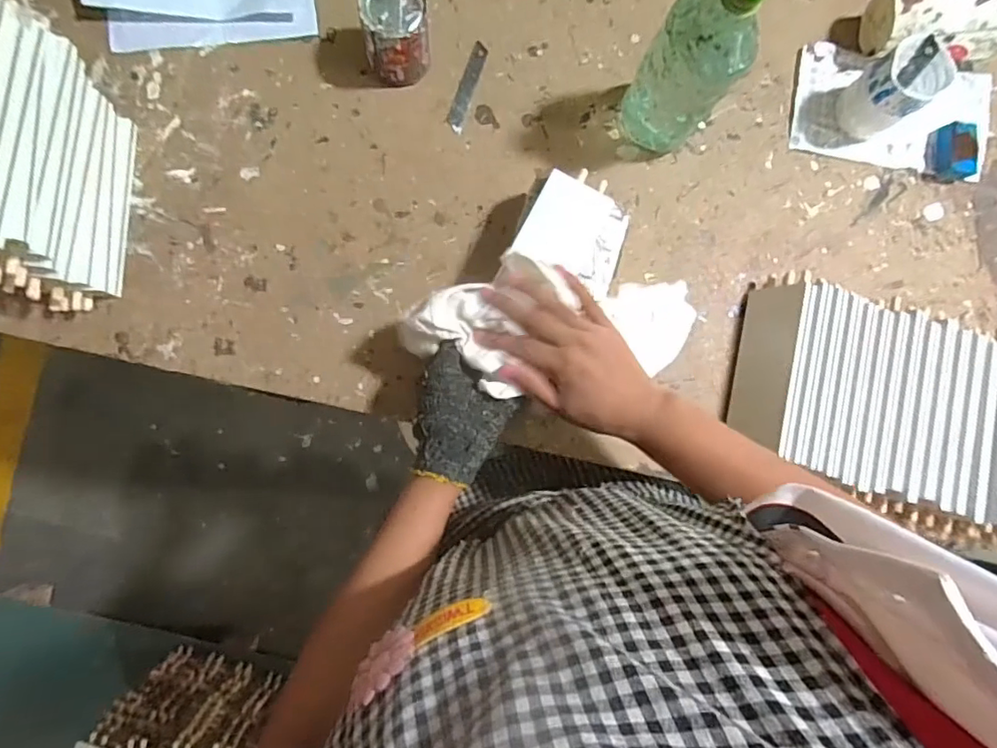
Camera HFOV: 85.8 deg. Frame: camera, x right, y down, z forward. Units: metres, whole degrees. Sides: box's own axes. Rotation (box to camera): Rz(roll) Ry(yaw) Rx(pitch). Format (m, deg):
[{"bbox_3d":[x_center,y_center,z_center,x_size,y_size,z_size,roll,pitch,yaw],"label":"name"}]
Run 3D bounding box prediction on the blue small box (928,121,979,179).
[{"bbox_3d":[0.502,-0.244,0.592,0.046,0.024,0.057,-4,87,-5],"label":"blue small box"}]

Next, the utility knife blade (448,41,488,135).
[{"bbox_3d":[-0.033,-0.303,0.567,0.017,0.004,0.101,18,86,-4],"label":"utility knife blade"}]

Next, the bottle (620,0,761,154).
[{"bbox_3d":[0.171,-0.272,0.481,0.079,0.202,0.066,39,83,-1],"label":"bottle"}]

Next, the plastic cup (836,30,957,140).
[{"bbox_3d":[0.405,-0.293,0.556,0.076,0.080,0.063,-36,89,-7],"label":"plastic cup"}]

